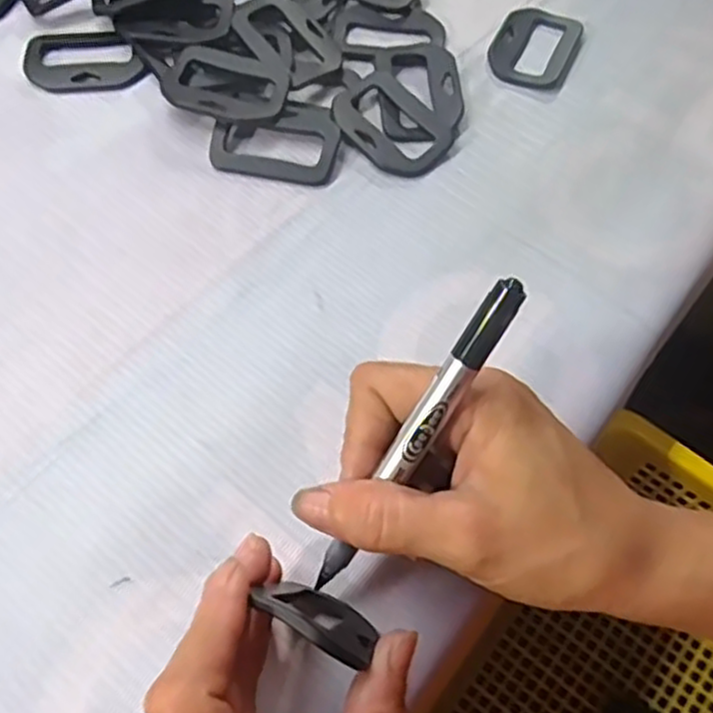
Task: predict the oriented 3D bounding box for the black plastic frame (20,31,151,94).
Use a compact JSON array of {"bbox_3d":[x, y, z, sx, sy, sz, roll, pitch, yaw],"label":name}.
[{"bbox_3d":[-0.140,-0.154,0.387,0.061,0.007,0.037,-1,62,-4],"label":"black plastic frame"}]

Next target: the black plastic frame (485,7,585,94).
[{"bbox_3d":[0.098,-0.170,0.409,0.044,0.005,0.064,22,63,8],"label":"black plastic frame"}]

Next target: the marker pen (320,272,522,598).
[{"bbox_3d":[0.016,0.029,0.233,0.010,0.123,0.010,37,26,15],"label":"marker pen"}]

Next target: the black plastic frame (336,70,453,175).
[{"bbox_3d":[0.016,-0.118,0.371,0.044,0.011,0.061,-38,70,-21],"label":"black plastic frame"}]

